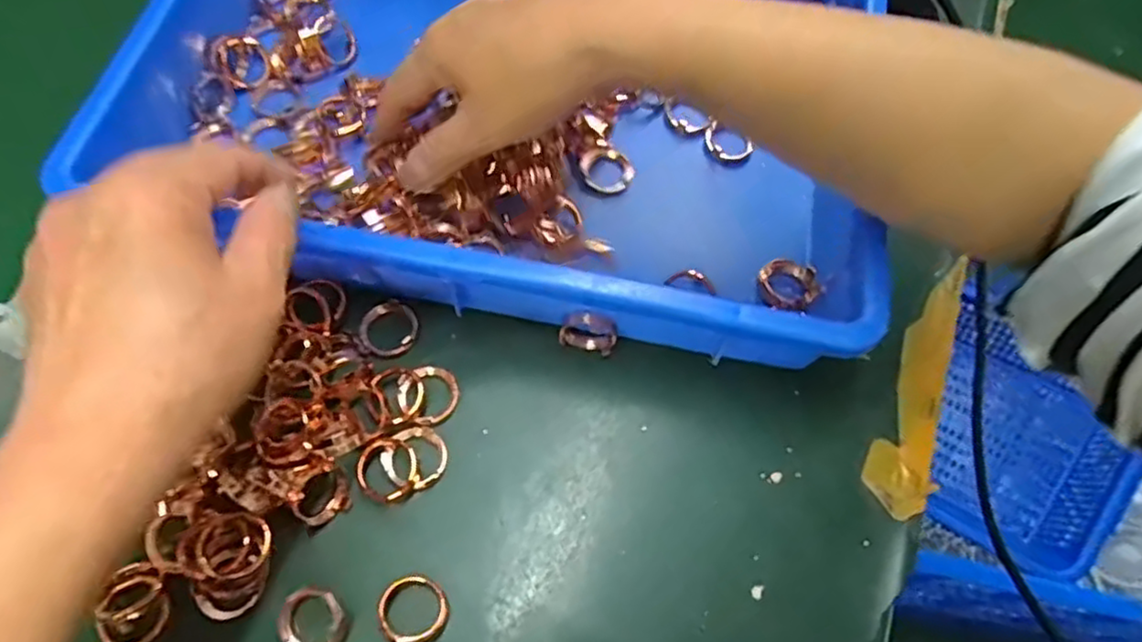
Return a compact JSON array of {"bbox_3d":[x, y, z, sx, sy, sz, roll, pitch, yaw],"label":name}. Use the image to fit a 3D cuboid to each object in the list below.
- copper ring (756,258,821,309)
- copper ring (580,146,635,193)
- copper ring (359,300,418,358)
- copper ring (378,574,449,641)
[{"bbox_3d":[0.110,-0.019,0.356,0.031,0.007,0.029,0,67,-1],"label":"copper ring"},{"bbox_3d":[0.020,-0.082,0.386,0.027,0.007,0.027,0,84,3],"label":"copper ring"},{"bbox_3d":[-0.089,0.004,0.345,0.027,0.005,0.028,0,67,-1],"label":"copper ring"},{"bbox_3d":[-0.064,0.119,0.288,0.027,0.004,0.028,11,61,-21],"label":"copper ring"}]

